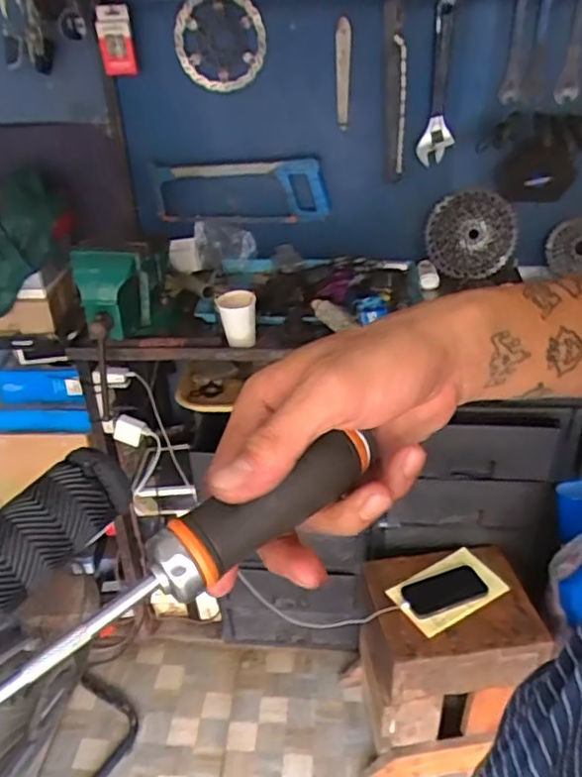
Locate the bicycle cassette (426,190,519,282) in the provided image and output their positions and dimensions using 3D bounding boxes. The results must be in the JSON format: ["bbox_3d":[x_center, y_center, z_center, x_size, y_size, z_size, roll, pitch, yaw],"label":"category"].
[{"bbox_3d":[0.394,-0.333,1.353,0.190,0.186,0.044,-2,12,5],"label":"bicycle cassette"}]

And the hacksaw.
[{"bbox_3d":[-0.106,-0.420,1.347,0.374,0.133,0.045,-3,32,-2],"label":"hacksaw"}]

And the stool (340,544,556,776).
[{"bbox_3d":[0.317,0.600,1.349,0.343,0.423,0.262,-6,32,-7],"label":"stool"}]

